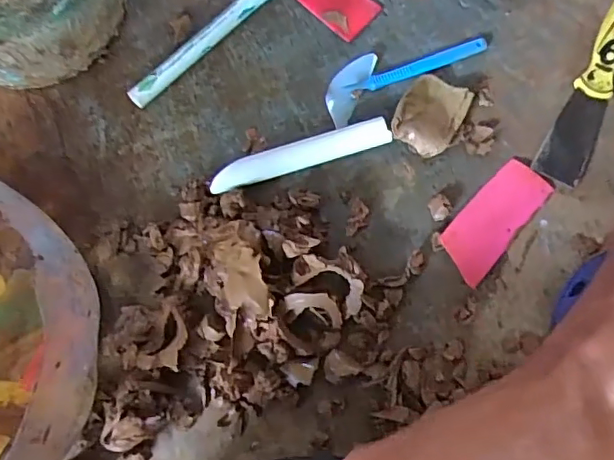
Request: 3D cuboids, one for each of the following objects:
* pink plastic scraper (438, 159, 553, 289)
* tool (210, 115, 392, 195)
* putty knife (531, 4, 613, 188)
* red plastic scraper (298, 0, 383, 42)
[{"bbox_3d":[0.154,-0.010,0.459,0.045,0.010,0.107,41,77,10],"label":"pink plastic scraper"},{"bbox_3d":[-0.006,-0.062,0.462,0.149,0.022,0.021,-17,75,-6],"label":"tool"},{"bbox_3d":[0.251,-0.127,0.482,0.038,0.022,0.188,27,75,7],"label":"putty knife"},{"bbox_3d":[0.026,-0.210,0.509,0.047,0.010,0.075,-44,79,-12],"label":"red plastic scraper"}]

